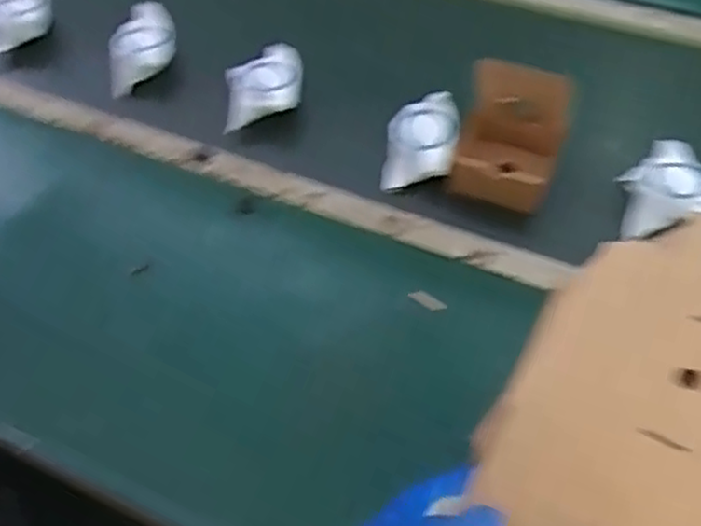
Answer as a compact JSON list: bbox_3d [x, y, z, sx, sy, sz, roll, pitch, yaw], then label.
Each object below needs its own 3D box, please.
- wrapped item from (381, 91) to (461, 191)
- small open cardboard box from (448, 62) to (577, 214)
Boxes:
[{"bbox_3d":[0.080,-0.136,0.815,0.078,0.055,0.104,5,54,7],"label":"wrapped item"},{"bbox_3d":[0.166,-0.132,0.768,0.105,0.118,0.096,19,57,16],"label":"small open cardboard box"}]

